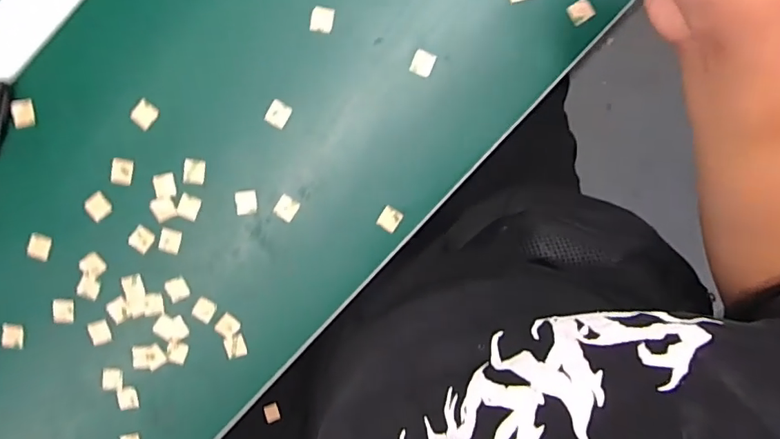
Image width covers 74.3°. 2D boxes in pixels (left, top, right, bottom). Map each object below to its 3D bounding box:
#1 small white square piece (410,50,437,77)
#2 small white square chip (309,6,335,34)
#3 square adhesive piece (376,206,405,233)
[{"bbox_3d":[0.025,-0.118,0.389,0.016,0.004,0.018,24,94,-4],"label":"small white square piece"},{"bbox_3d":[-0.051,-0.149,0.384,0.016,0.004,0.018,11,95,-3],"label":"small white square chip"},{"bbox_3d":[0.000,0.000,0.406,0.016,0.005,0.018,33,94,-4],"label":"square adhesive piece"}]

